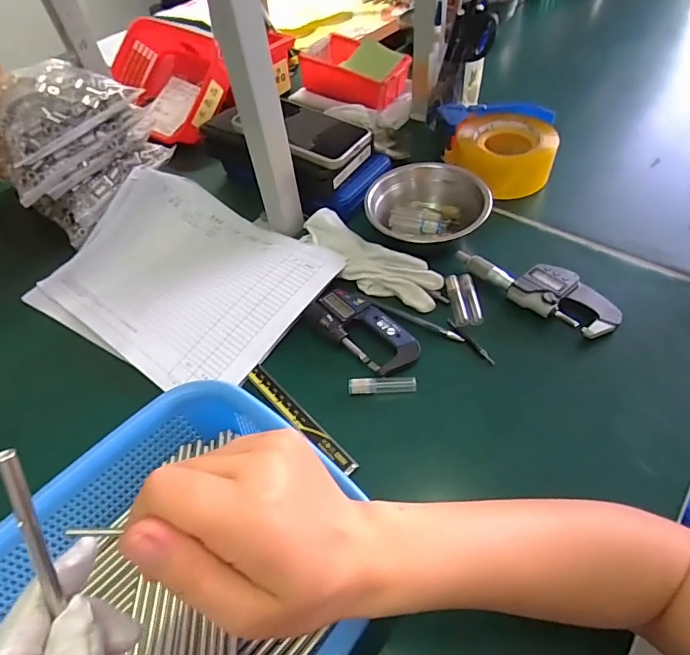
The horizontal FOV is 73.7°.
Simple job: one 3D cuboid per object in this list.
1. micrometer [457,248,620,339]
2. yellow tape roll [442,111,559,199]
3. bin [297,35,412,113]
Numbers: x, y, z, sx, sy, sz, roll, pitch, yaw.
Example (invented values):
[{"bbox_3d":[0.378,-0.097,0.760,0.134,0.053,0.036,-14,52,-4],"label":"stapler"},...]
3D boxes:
[{"bbox_3d":[0.186,-0.043,0.448,0.156,0.021,0.052,32,62,26],"label":"micrometer"},{"bbox_3d":[0.192,-0.212,0.553,0.096,0.048,0.118,-22,54,-11],"label":"yellow tape roll"},{"bbox_3d":[0.015,-0.377,0.686,0.146,0.062,0.098,35,63,27],"label":"bin"}]

